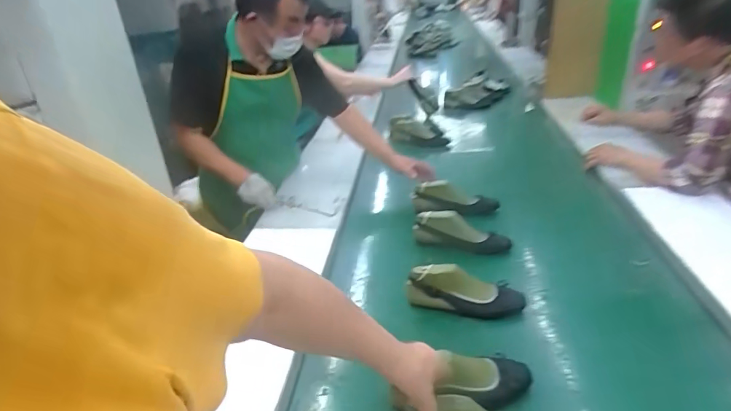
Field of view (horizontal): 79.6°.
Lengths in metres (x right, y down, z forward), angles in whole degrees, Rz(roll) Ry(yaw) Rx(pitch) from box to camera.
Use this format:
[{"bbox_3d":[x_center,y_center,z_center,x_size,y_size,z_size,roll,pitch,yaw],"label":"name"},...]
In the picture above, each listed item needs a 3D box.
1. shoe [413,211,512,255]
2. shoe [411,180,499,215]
[{"bbox_3d":[0.264,0.067,1.200,0.263,0.081,0.089,1,29,11],"label":"shoe"},{"bbox_3d":[0.274,-0.027,1.349,0.254,0.079,0.084,3,30,14],"label":"shoe"}]

